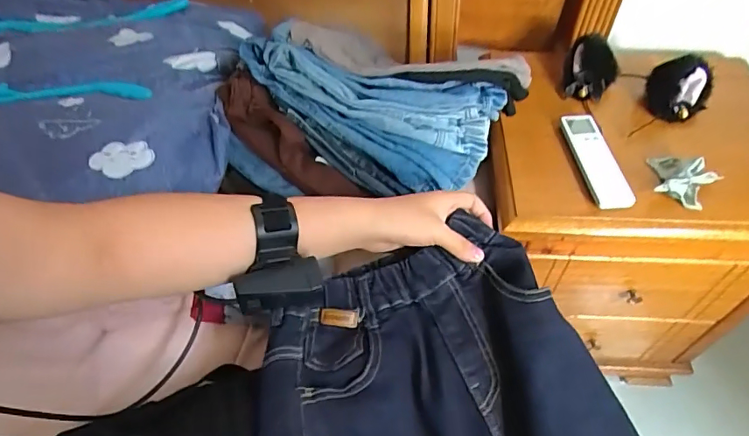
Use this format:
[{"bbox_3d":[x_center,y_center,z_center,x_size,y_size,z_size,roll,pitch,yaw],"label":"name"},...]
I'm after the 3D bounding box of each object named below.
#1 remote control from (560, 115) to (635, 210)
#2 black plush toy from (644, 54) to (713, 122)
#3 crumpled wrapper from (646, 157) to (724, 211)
[{"bbox_3d":[0.311,-0.083,0.681,0.052,0.012,0.169,-4,52,-2],"label":"remote control"},{"bbox_3d":[0.461,-0.197,0.738,0.088,0.068,0.092,28,58,20],"label":"black plush toy"},{"bbox_3d":[0.416,-0.055,0.655,0.086,0.035,0.079,20,55,15],"label":"crumpled wrapper"}]

